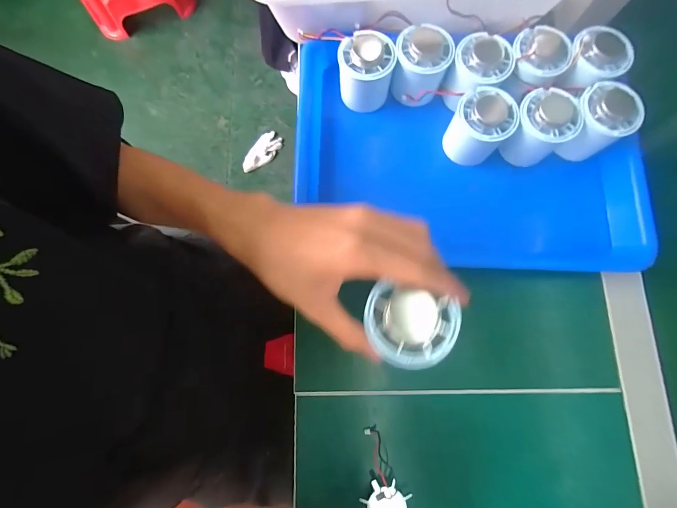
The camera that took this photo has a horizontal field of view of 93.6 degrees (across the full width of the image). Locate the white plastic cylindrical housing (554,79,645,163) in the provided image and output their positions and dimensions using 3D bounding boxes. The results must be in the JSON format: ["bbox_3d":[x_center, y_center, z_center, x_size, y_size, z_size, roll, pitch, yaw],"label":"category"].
[{"bbox_3d":[0.249,-0.124,0.309,0.052,0.053,0.053,0,79,0],"label":"white plastic cylindrical housing"}]

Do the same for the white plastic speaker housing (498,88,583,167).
[{"bbox_3d":[0.192,-0.119,0.309,0.052,0.055,0.054,0,79,0],"label":"white plastic speaker housing"}]

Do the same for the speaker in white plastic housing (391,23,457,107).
[{"bbox_3d":[0.083,-0.190,0.326,0.052,0.051,0.056,0,79,0],"label":"speaker in white plastic housing"}]

